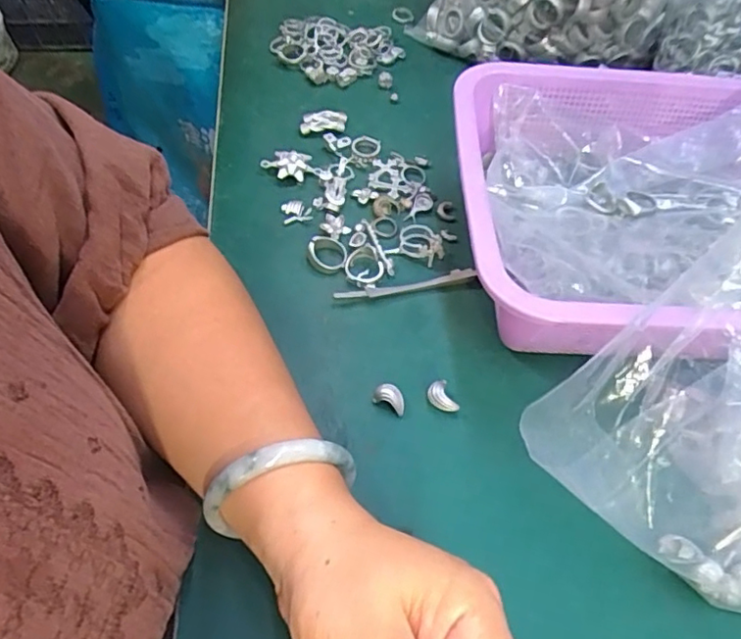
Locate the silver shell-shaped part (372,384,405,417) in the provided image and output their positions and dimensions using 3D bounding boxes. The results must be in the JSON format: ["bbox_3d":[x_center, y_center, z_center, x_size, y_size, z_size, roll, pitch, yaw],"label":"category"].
[{"bbox_3d":[0.012,0.045,0.334,0.020,0.013,0.011,26,56,14],"label":"silver shell-shaped part"}]

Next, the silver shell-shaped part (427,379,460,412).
[{"bbox_3d":[0.041,0.045,0.336,0.013,0.010,0.019,-17,57,-16],"label":"silver shell-shaped part"}]

